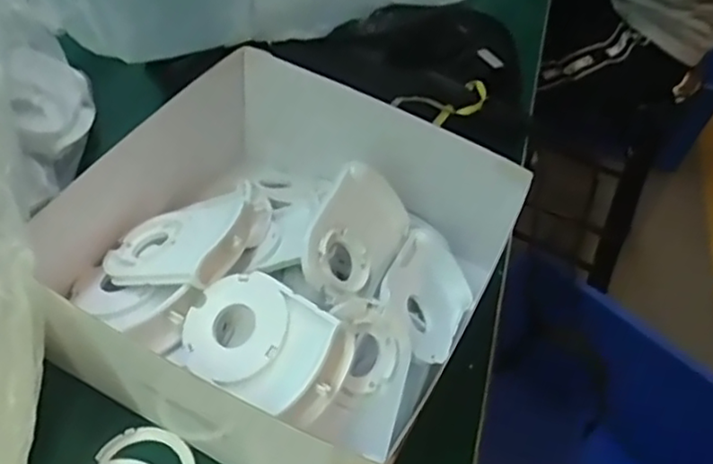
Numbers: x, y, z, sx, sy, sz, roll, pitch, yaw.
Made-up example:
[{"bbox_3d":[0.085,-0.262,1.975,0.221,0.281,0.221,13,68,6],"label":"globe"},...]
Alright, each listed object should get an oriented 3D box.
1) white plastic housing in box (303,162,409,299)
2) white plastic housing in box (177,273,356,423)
[{"bbox_3d":[-0.003,0.004,0.372,0.054,0.016,0.083,49,48,-21],"label":"white plastic housing in box"},{"bbox_3d":[-0.043,0.052,0.312,0.082,0.019,0.056,28,75,28],"label":"white plastic housing in box"}]

